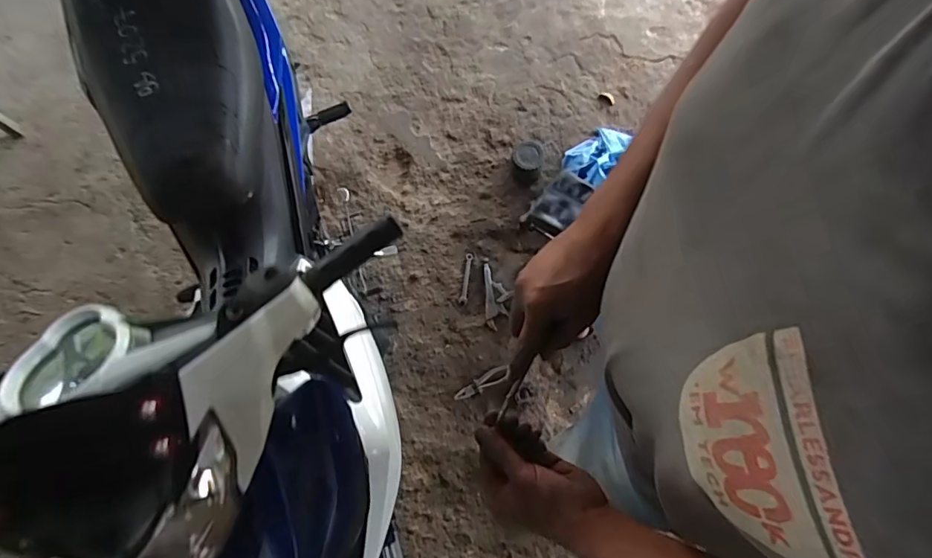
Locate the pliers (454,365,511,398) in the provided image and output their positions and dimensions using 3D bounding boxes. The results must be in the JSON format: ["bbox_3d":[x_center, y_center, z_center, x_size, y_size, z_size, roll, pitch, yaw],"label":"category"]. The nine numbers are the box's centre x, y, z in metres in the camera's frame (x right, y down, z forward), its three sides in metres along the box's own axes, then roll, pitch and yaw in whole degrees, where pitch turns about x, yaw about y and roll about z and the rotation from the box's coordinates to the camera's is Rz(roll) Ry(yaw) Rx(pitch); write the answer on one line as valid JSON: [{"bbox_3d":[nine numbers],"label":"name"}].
[{"bbox_3d":[0.044,0.302,1.479,0.168,0.020,0.043,-26,76,-8],"label":"pliers"}]

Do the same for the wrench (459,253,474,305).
[{"bbox_3d":[0.001,-0.001,1.577,0.025,0.004,0.169,9,74,2],"label":"wrench"}]

